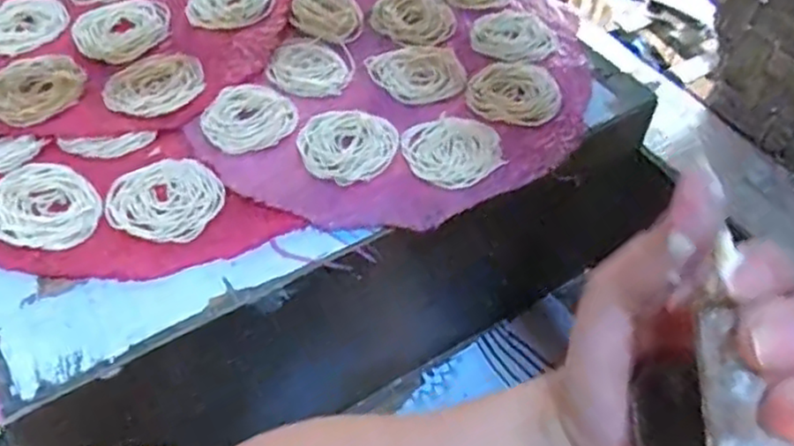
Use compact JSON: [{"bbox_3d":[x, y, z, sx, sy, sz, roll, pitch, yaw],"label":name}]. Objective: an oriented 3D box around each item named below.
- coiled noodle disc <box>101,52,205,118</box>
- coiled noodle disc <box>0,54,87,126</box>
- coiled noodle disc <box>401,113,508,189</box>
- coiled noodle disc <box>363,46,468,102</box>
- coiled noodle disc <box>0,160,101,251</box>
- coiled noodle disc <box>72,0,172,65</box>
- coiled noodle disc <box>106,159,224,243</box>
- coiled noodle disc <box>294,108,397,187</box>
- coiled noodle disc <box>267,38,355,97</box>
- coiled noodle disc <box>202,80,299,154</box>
[{"bbox_3d":[-0.192,-0.111,0.539,0.075,0.009,0.062,-24,58,-20],"label":"coiled noodle disc"},{"bbox_3d":[-0.279,-0.104,0.528,0.065,0.007,0.074,22,55,13],"label":"coiled noodle disc"},{"bbox_3d":[0.041,-0.056,0.510,0.073,0.007,0.065,-19,56,-17],"label":"coiled noodle disc"},{"bbox_3d":[0.017,-0.124,0.566,0.075,0.006,0.069,2,53,-3],"label":"coiled noodle disc"},{"bbox_3d":[-0.241,-0.012,0.463,0.067,0.004,0.078,-34,62,-26],"label":"coiled noodle disc"},{"bbox_3d":[-0.231,-0.165,0.577,0.078,0.004,0.075,2,53,-3],"label":"coiled noodle disc"},{"bbox_3d":[-0.161,-0.018,0.473,0.072,0.006,0.065,11,53,5],"label":"coiled noodle disc"},{"bbox_3d":[-0.035,-0.059,0.506,0.073,0.008,0.067,2,53,-3],"label":"coiled noodle disc"},{"bbox_3d":[-0.068,-0.129,0.560,0.063,0.011,0.065,2,53,-3],"label":"coiled noodle disc"},{"bbox_3d":[-0.111,-0.081,0.515,0.067,0.012,0.065,2,53,-3],"label":"coiled noodle disc"}]

